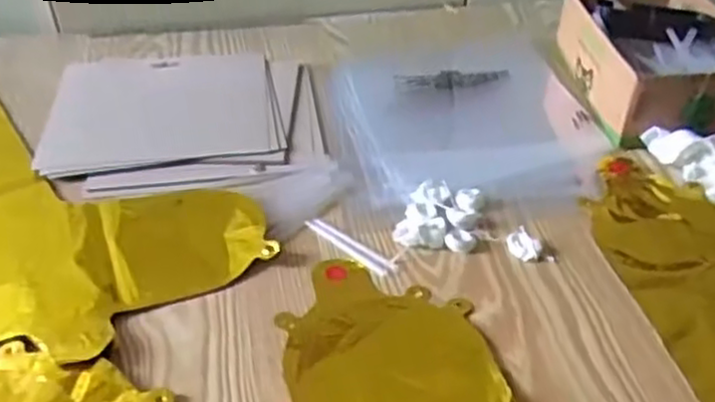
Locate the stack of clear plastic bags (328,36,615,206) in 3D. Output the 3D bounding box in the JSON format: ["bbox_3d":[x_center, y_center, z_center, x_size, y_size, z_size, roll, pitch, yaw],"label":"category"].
[{"bbox_3d":[0.097,-0.082,0.652,0.223,0.014,0.251,-5,39,-8],"label":"stack of clear plastic bags"}]

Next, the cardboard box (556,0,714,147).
[{"bbox_3d":[0.275,-0.132,0.660,0.139,0.073,0.201,-3,39,-5],"label":"cardboard box"}]

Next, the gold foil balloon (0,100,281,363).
[{"bbox_3d":[-0.271,-0.022,0.571,0.228,0.010,0.404,-27,46,-31],"label":"gold foil balloon"}]

